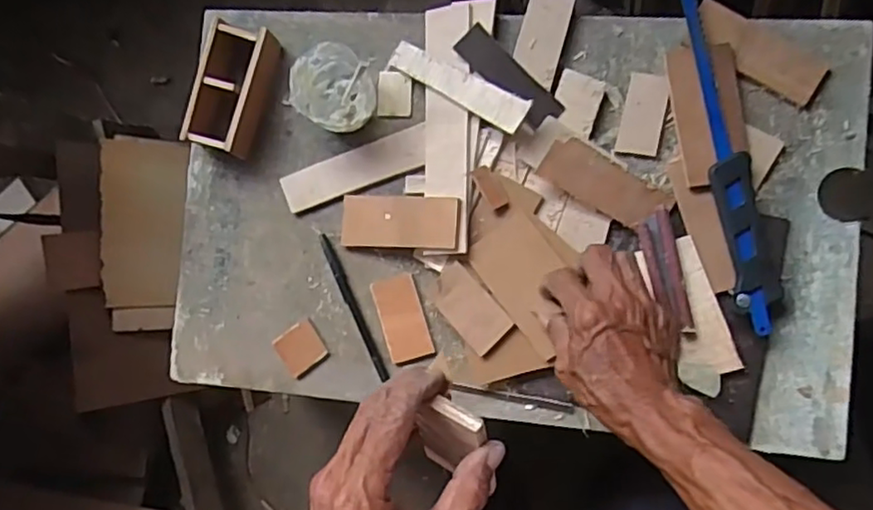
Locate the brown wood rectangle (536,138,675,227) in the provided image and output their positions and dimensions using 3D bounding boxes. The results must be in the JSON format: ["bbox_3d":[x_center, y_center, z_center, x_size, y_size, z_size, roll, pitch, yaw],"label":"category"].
[{"bbox_3d":[0.138,-0.057,0.532,0.105,0.009,0.039,29,102,-1],"label":"brown wood rectangle"}]

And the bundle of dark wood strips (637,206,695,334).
[{"bbox_3d":[0.182,0.015,0.518,0.026,0.008,0.101,-15,89,8],"label":"bundle of dark wood strips"}]

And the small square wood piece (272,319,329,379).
[{"bbox_3d":[-0.121,0.083,0.585,0.040,0.007,0.040,-39,83,6],"label":"small square wood piece"}]

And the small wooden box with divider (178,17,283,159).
[{"bbox_3d":[-0.182,-0.147,0.582,0.060,0.034,0.112,16,91,9],"label":"small wooden box with divider"}]

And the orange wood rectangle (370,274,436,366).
[{"bbox_3d":[-0.029,0.056,0.571,0.040,0.006,0.073,-18,86,8],"label":"orange wood rectangle"}]

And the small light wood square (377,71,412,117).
[{"bbox_3d":[-0.037,-0.143,0.583,0.031,0.007,0.039,5,89,9],"label":"small light wood square"}]

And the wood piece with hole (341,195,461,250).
[{"bbox_3d":[-0.031,-0.028,0.559,0.110,0.007,0.044,3,89,25],"label":"wood piece with hole"}]

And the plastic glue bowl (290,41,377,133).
[{"bbox_3d":[-0.087,-0.141,0.559,0.065,0.064,0.065,0,88,9],"label":"plastic glue bowl"}]

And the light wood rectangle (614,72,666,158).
[{"bbox_3d":[0.172,-0.116,0.543,0.033,0.008,0.067,10,90,9],"label":"light wood rectangle"}]

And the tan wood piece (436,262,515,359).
[{"bbox_3d":[0.027,0.045,0.542,0.039,0.006,0.071,-42,83,5],"label":"tan wood piece"}]

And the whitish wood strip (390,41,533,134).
[{"bbox_3d":[0.017,-0.142,0.551,0.136,0.006,0.029,33,103,25],"label":"whitish wood strip"}]

